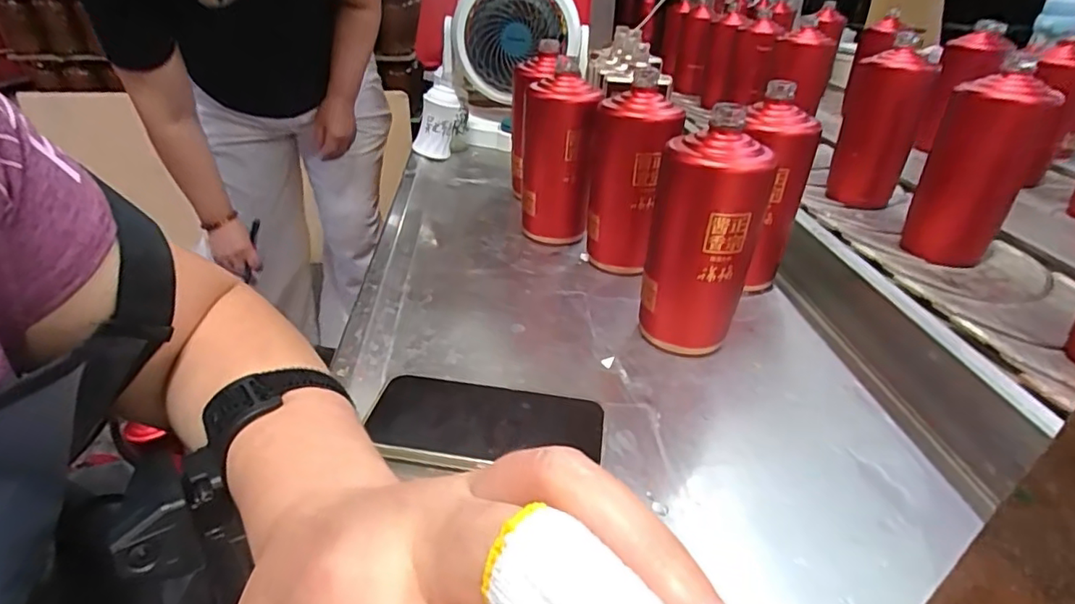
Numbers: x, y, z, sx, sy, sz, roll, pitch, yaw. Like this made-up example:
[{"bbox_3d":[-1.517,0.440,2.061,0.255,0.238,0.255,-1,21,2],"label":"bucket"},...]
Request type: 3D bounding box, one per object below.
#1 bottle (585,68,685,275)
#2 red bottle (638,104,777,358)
[{"bbox_3d":[0.093,-0.122,0.577,0.078,0.184,0.078,5,33,3],"label":"bottle"},{"bbox_3d":[0.133,-0.049,0.459,0.083,0.186,0.082,9,32,13],"label":"red bottle"}]

